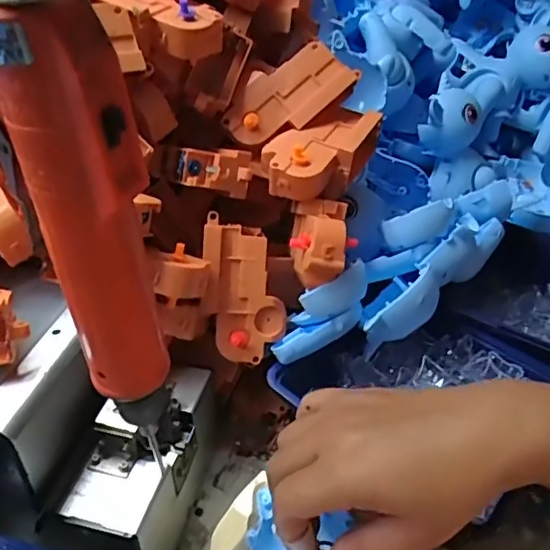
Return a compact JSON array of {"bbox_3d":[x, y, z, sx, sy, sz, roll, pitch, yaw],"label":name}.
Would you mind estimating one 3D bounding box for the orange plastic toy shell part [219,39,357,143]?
[{"bbox_3d":[0.010,-0.127,0.409,0.095,0.028,0.046,-30,82,0],"label":"orange plastic toy shell part"}]

